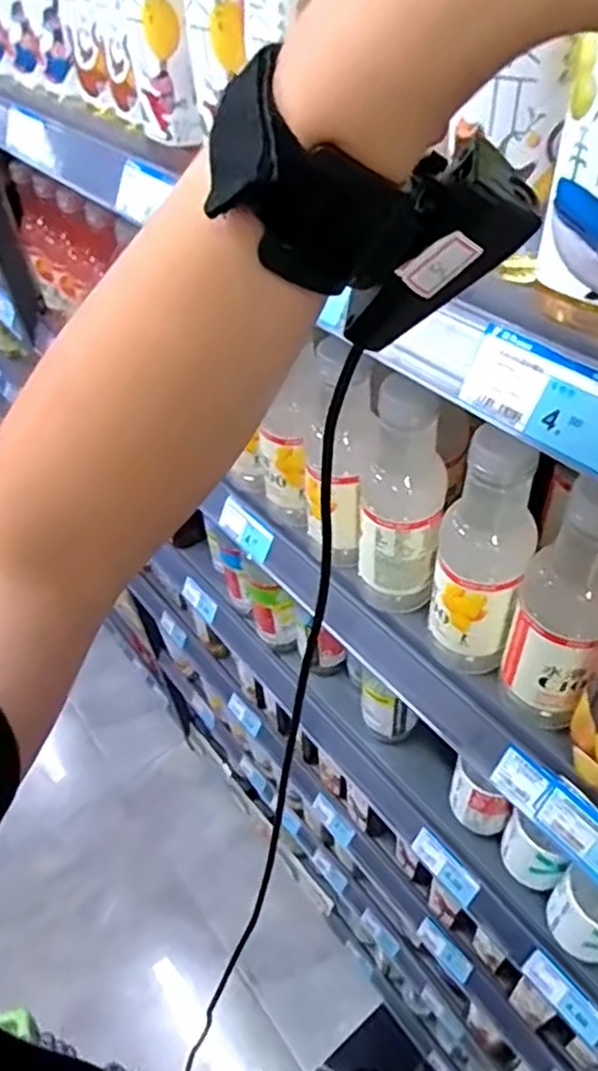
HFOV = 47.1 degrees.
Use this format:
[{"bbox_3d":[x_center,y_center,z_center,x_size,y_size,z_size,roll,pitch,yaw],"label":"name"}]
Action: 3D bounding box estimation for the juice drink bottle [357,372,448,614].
[{"bbox_3d":[0.077,-0.023,0.520,0.060,0.190,0.056,5,48,10],"label":"juice drink bottle"}]

